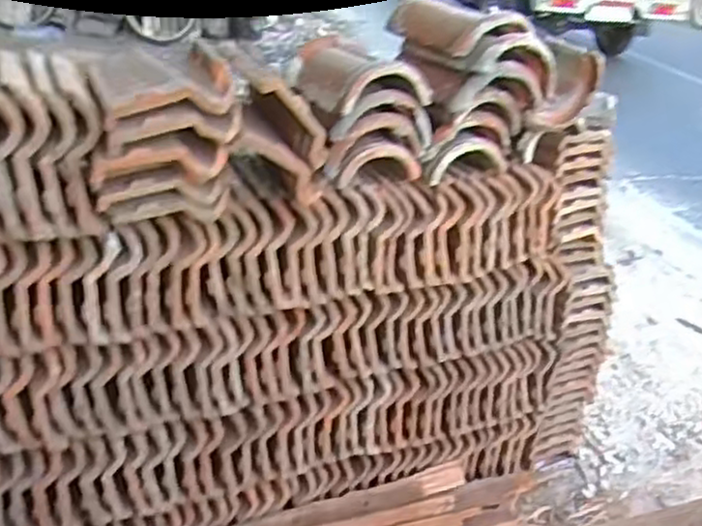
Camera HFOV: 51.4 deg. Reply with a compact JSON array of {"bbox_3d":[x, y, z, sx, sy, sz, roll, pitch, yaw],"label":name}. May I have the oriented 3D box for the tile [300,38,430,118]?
[{"bbox_3d":[0.010,-0.380,1.458,0.192,0.099,0.301,-6,32,-23],"label":"tile"}]

